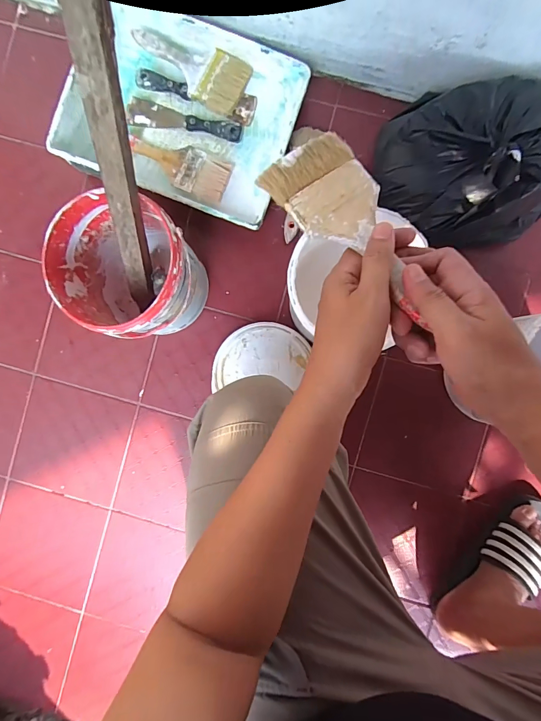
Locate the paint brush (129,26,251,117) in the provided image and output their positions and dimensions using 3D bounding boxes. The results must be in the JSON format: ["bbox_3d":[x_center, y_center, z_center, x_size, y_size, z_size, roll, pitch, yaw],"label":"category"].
[{"bbox_3d":[-0.137,-0.486,0.595,0.192,0.028,0.097,19,93,1],"label":"paint brush"}]

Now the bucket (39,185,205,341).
[{"bbox_3d":[-0.202,-0.128,0.540,0.175,0.187,0.170,0,92,2],"label":"bucket"}]

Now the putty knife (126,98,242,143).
[{"bbox_3d":[-0.147,-0.413,0.603,0.199,0.016,0.047,11,93,2],"label":"putty knife"}]

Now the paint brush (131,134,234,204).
[{"bbox_3d":[-0.155,-0.329,0.604,0.181,0.029,0.069,21,93,1],"label":"paint brush"}]

